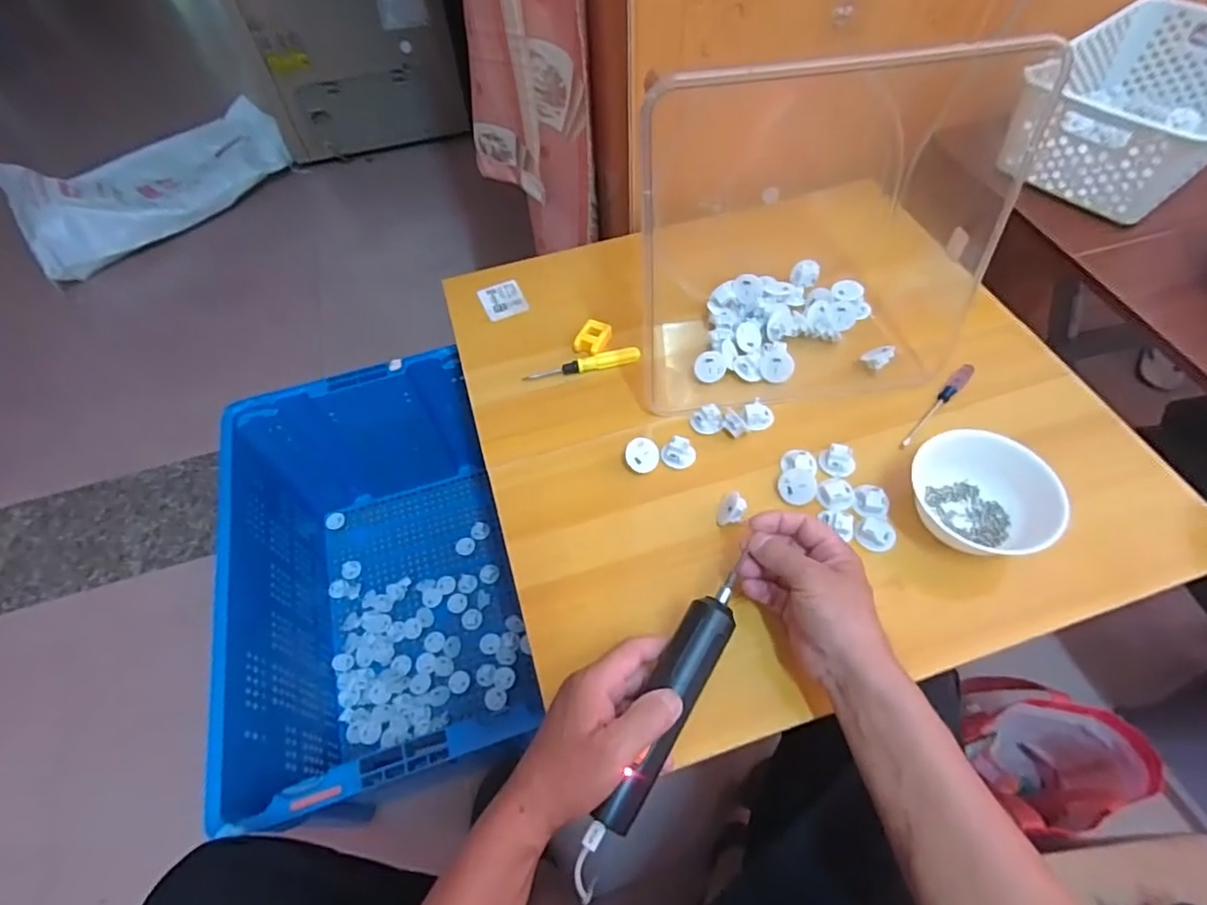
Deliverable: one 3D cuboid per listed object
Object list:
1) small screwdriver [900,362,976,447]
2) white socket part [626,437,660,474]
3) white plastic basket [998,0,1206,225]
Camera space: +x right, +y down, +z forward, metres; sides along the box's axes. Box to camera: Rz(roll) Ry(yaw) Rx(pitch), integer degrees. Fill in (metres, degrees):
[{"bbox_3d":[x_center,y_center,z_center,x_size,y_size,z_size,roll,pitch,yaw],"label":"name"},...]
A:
[{"bbox_3d":[0.330,-0.047,0.591,0.124,0.016,0.015,-40,63,-21],"label":"small screwdriver"},{"bbox_3d":[0.037,0.003,0.568,0.031,0.017,0.032,-1,57,2],"label":"white socket part"},{"bbox_3d":[0.645,-0.416,0.715,0.307,0.103,0.211,-34,62,-18],"label":"white plastic basket"}]

